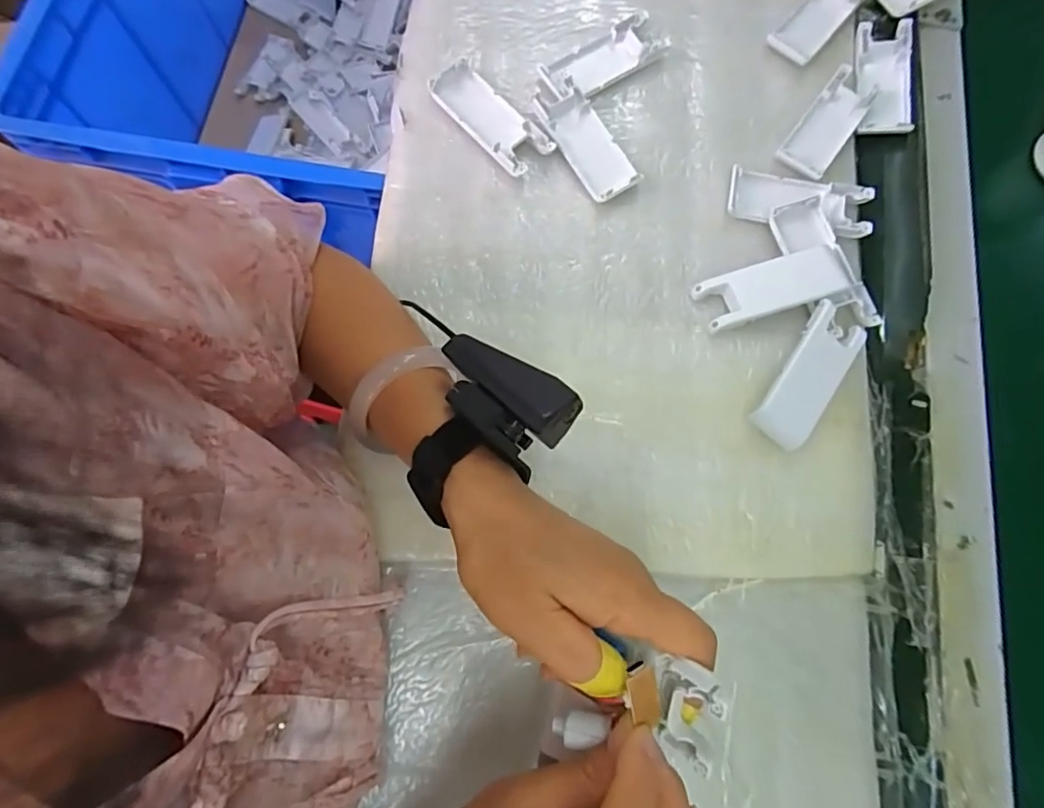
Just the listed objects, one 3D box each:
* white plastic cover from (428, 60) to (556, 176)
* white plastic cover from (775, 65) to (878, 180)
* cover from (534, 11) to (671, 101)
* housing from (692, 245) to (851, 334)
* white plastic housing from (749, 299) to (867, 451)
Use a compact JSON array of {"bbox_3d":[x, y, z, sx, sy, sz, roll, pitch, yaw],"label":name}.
[{"bbox_3d":[-0.025,-0.219,0.429,0.040,0.014,0.102,-43,81,-10],"label":"white plastic cover"},{"bbox_3d":[0.241,-0.221,0.436,0.038,0.006,0.105,37,79,7],"label":"white plastic cover"},{"bbox_3d":[0.062,-0.274,0.442,0.114,0.015,0.040,-30,79,-8],"label":"cover"},{"bbox_3d":[0.179,-0.083,0.396,0.106,0.017,0.039,-15,77,-5],"label":"housing"},{"bbox_3d":[0.195,-0.018,0.380,0.039,0.017,0.101,34,78,7],"label":"white plastic housing"}]

